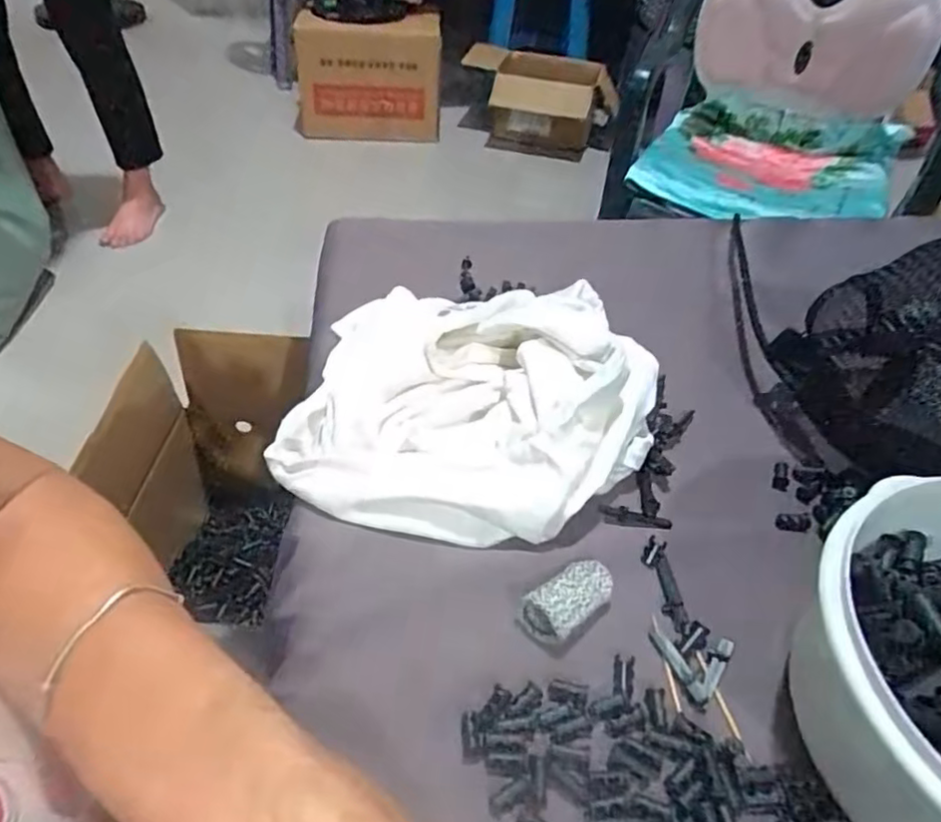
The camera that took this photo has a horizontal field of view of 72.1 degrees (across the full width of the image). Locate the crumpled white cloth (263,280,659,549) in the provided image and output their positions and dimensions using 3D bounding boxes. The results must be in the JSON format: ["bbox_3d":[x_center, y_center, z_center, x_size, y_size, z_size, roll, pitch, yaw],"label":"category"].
[{"bbox_3d":[0.001,-0.019,0.377,0.202,0.059,0.190,10,45,9],"label":"crumpled white cloth"}]

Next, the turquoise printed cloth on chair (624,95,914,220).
[{"bbox_3d":[0.453,-0.381,0.998,0.361,0.088,0.229,20,46,16],"label":"turquoise printed cloth on chair"}]

